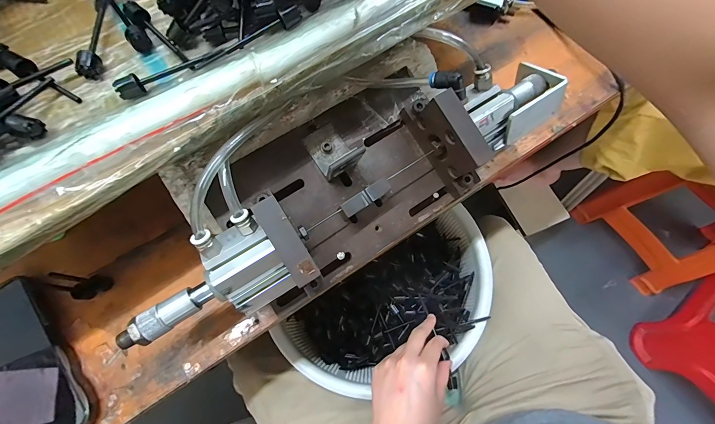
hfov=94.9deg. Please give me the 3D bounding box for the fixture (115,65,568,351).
[{"bbox_3d":[-0.004,-0.032,0.311,0.436,0.103,0.129,-33,72,-11],"label":"fixture"}]

